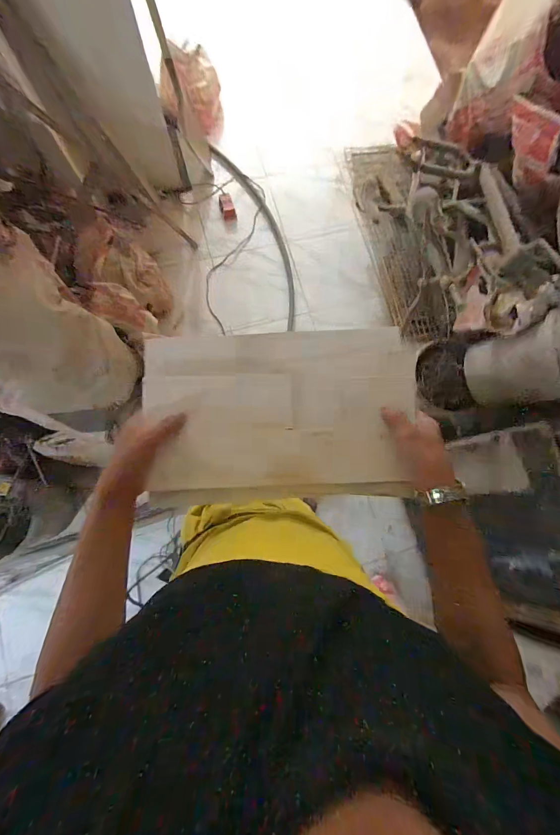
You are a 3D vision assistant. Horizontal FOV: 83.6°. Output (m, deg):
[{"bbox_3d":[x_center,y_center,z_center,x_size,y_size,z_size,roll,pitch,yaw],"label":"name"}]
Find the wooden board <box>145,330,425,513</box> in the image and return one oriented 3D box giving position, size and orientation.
[{"bbox_3d":[0.019,-0.009,0.491,0.376,0.036,0.252,-1,95,-10],"label":"wooden board"}]

